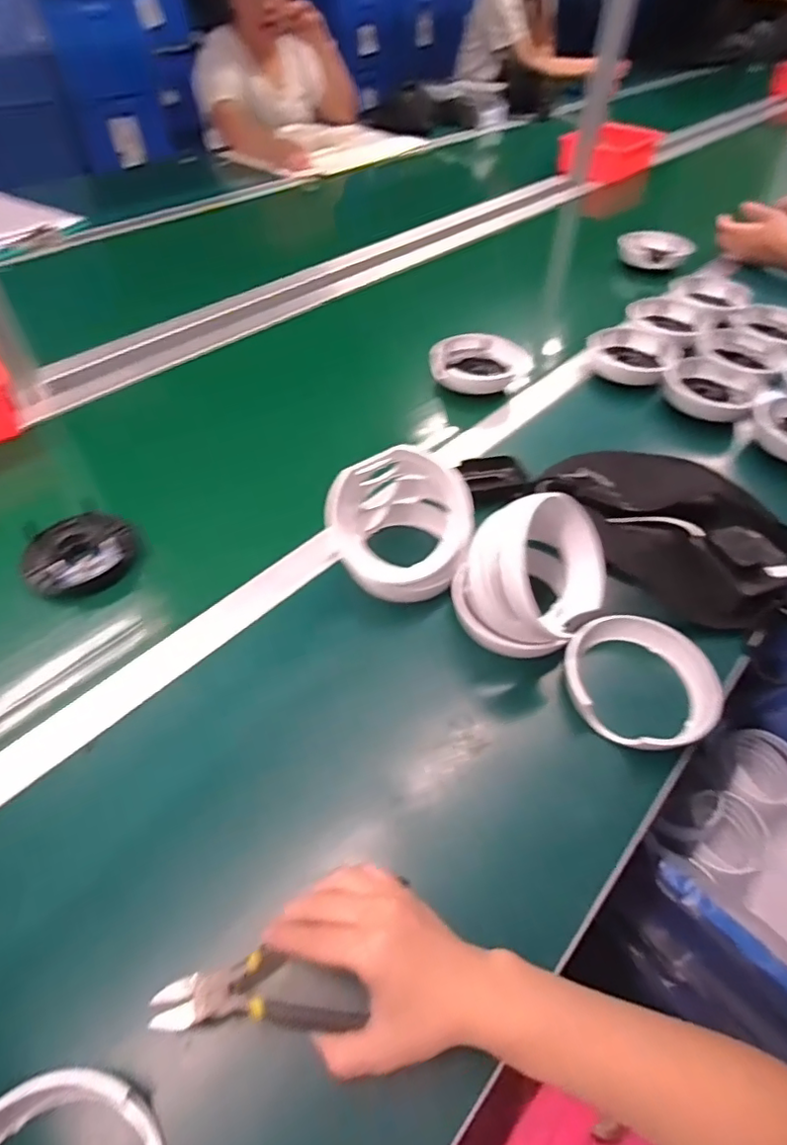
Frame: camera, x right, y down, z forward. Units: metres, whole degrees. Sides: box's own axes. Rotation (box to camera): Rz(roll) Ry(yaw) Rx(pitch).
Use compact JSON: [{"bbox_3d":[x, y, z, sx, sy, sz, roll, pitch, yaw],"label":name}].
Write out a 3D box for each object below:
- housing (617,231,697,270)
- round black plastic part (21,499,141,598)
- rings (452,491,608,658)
[{"bbox_3d":[0.494,-0.607,1.045,0.124,0.031,0.124,1,49,-1],"label":"housing"},{"bbox_3d":[-0.313,-0.024,0.557,0.101,0.037,0.107,1,49,-1],"label":"round black plastic part"},{"bbox_3d":[0.124,-0.005,0.474,0.117,0.116,0.105,-36,59,-28],"label":"rings"}]

